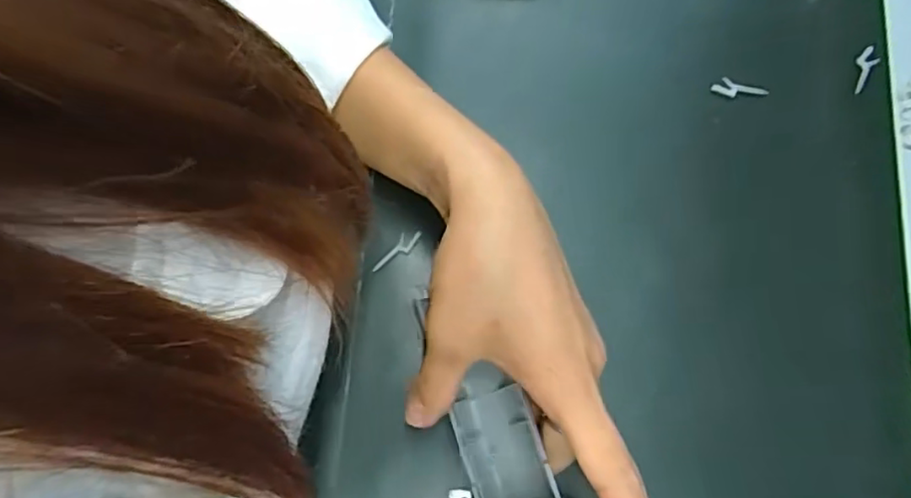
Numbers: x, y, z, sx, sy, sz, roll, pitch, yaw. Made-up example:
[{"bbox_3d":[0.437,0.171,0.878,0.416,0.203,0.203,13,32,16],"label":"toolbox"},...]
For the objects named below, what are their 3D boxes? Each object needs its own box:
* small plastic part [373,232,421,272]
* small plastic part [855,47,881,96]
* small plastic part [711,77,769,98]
[{"bbox_3d":[-0.028,0.002,0.312,0.007,0.005,0.028,39,80,9],"label":"small plastic part"},{"bbox_3d":[0.217,-0.096,0.336,0.011,0.004,0.027,33,79,8],"label":"small plastic part"},{"bbox_3d":[0.151,-0.084,0.336,0.029,0.006,0.008,11,77,4],"label":"small plastic part"}]

